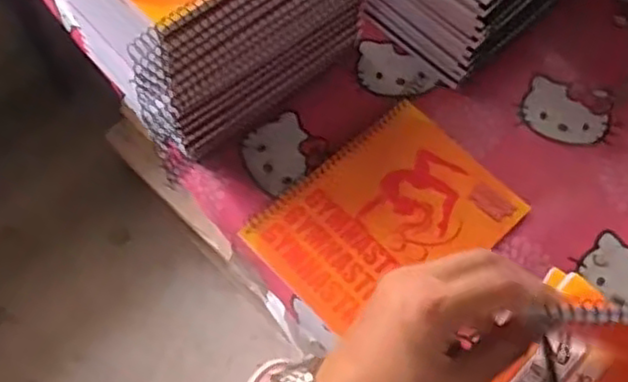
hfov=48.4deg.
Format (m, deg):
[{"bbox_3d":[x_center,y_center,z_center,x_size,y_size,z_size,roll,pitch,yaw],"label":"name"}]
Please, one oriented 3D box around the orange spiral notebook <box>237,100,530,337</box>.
[{"bbox_3d":[0.060,0.023,0.581,0.195,0.015,0.145,-39,71,-20],"label":"orange spiral notebook"}]

